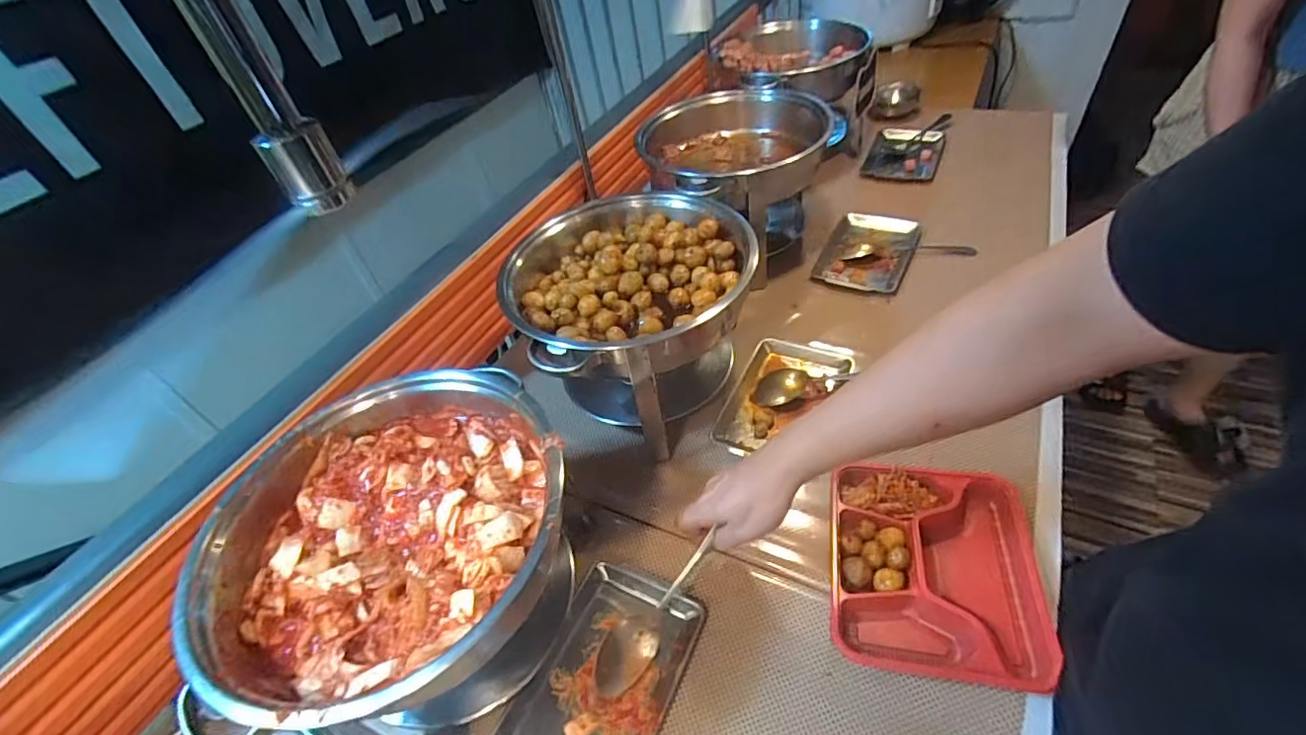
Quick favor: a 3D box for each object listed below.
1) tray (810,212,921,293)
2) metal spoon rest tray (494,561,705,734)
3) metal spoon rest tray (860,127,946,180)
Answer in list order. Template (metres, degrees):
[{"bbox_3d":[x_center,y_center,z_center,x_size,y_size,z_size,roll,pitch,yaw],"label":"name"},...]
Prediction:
[{"bbox_3d":[0.373,-0.201,0.962,0.134,0.020,0.205,19,55,27],"label":"tray"},{"bbox_3d":[-0.050,0.303,0.548,0.138,0.015,0.207,20,53,21],"label":"metal spoon rest tray"},{"bbox_3d":[0.537,-0.457,1.185,0.138,0.023,0.200,15,53,25],"label":"metal spoon rest tray"}]

